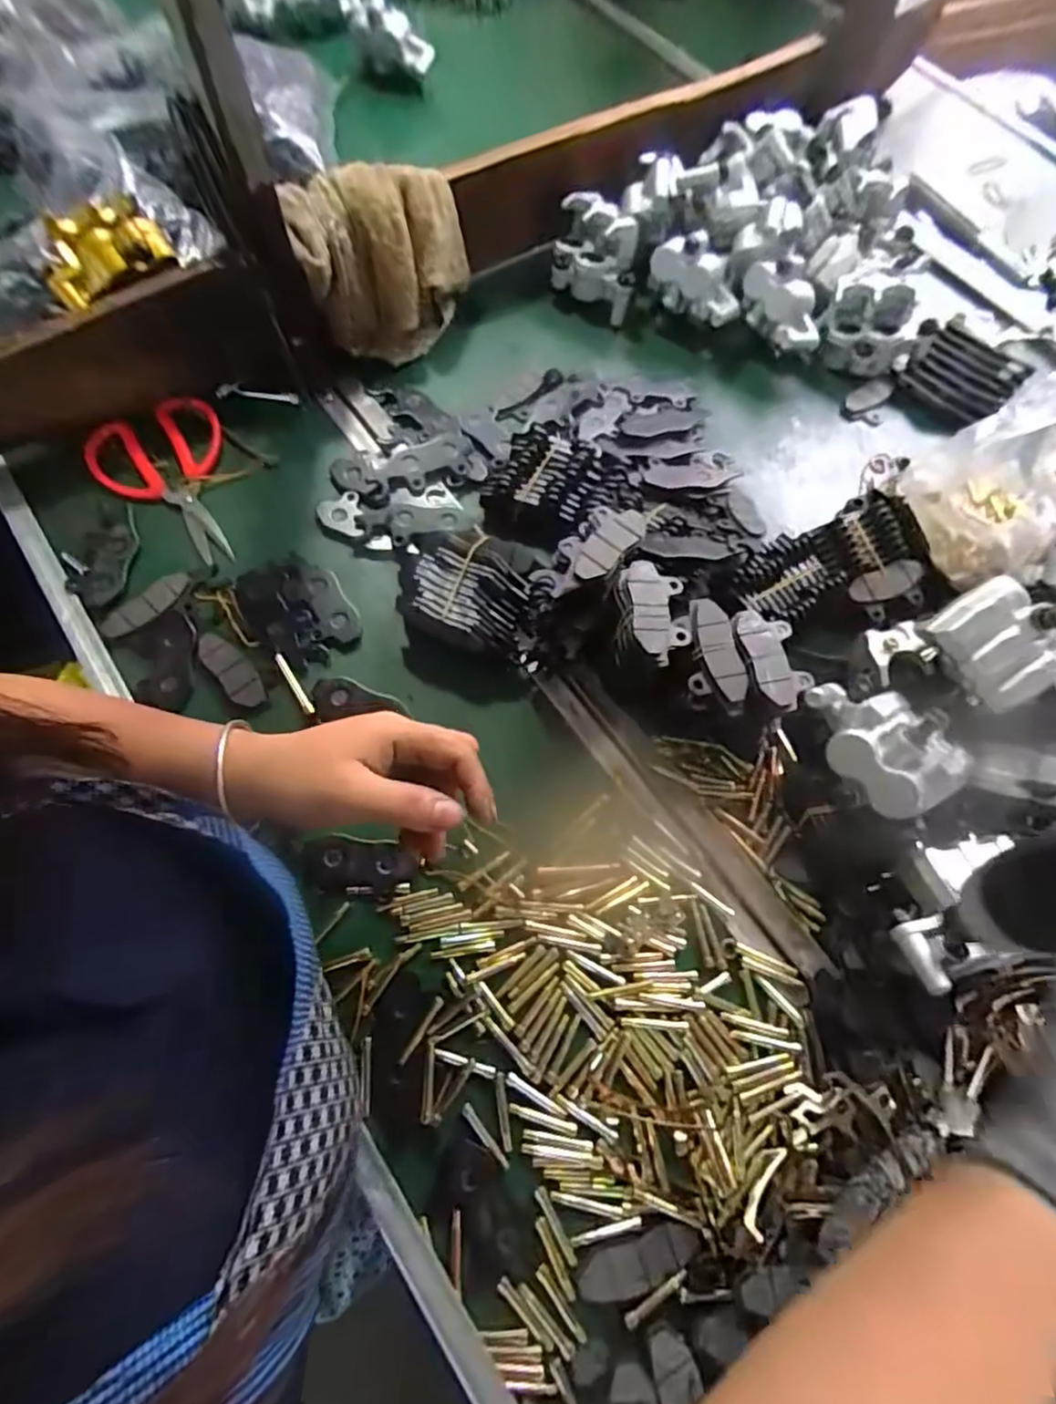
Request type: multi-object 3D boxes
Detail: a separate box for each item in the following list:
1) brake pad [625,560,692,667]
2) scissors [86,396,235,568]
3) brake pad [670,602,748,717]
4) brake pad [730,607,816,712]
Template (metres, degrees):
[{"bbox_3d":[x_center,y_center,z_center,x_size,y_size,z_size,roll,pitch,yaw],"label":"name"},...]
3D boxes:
[{"bbox_3d":[0.086,-0.062,0.423,0.038,0.012,0.072,-3,67,-5],"label":"brake pad"},{"bbox_3d":[-0.287,-0.180,0.531,0.106,0.022,0.159,-33,73,-16],"label":"scissors"},{"bbox_3d":[0.122,-0.030,0.424,0.039,0.012,0.077,-13,69,-9],"label":"brake pad"},{"bbox_3d":[0.164,-0.029,0.424,0.041,0.013,0.072,-12,69,-9],"label":"brake pad"}]

